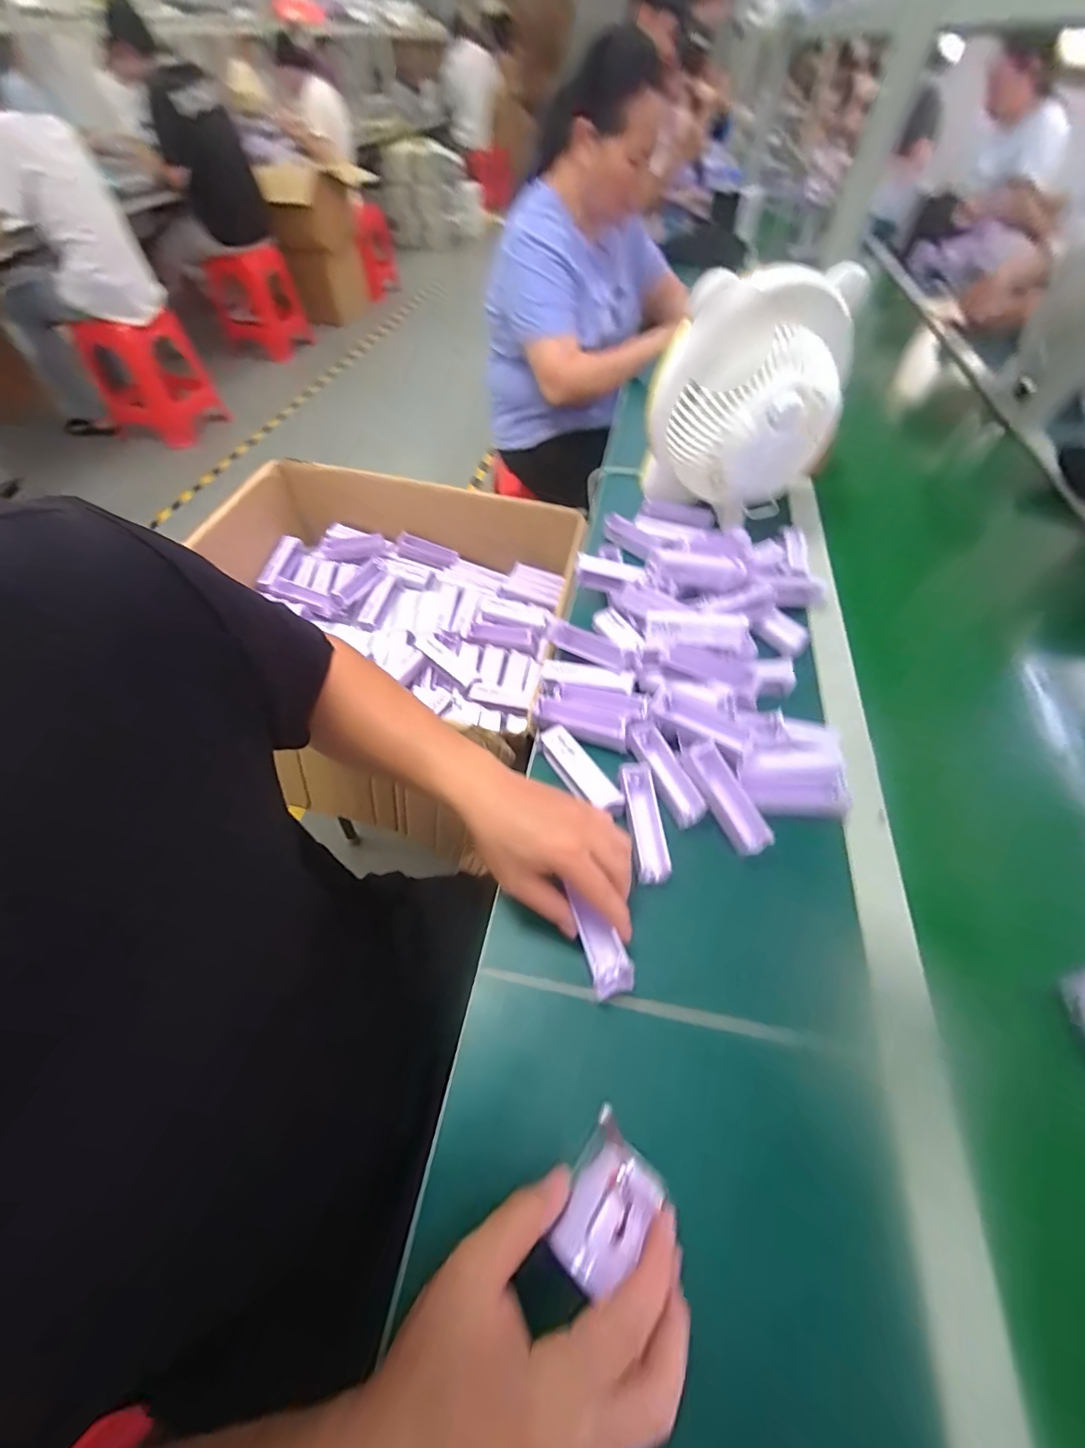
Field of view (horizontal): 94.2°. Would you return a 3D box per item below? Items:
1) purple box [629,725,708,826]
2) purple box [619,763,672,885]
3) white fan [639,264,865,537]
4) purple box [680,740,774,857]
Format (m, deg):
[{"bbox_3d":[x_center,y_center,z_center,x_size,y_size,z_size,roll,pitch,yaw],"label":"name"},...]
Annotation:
[{"bbox_3d":[0.114,0.046,0.476,0.029,0.026,0.103,-20,57,-15],"label":"purple box"},{"bbox_3d":[0.091,0.086,0.450,0.031,0.023,0.105,-4,54,-4],"label":"purple box"},{"bbox_3d":[0.260,-0.407,0.640,0.189,0.235,0.167,35,60,22],"label":"white fan"},{"bbox_3d":[0.162,0.065,0.449,0.027,0.025,0.104,-26,80,-19],"label":"purple box"}]

